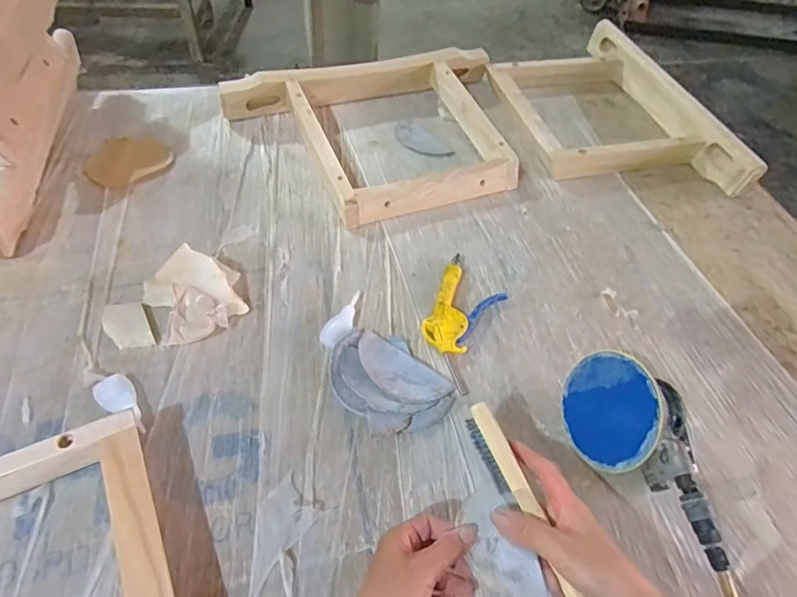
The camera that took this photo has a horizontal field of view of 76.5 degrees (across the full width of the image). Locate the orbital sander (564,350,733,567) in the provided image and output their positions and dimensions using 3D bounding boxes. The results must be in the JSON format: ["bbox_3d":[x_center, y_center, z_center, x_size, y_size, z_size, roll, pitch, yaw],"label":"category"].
[{"bbox_3d":[0.255,0.149,0.497,0.108,0.101,0.212,-9,54,-12],"label":"orbital sander"}]

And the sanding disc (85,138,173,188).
[{"bbox_3d":[-0.419,-0.214,0.778,0.105,0.006,0.117,39,59,23],"label":"sanding disc"}]

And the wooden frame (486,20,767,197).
[{"bbox_3d":[0.356,-0.326,0.888,0.297,0.078,0.454,-14,55,-15],"label":"wooden frame"}]

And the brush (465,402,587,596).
[{"bbox_3d":[0.110,0.182,0.429,0.023,0.019,0.197,-17,59,-17],"label":"brush"}]

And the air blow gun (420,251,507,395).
[{"bbox_3d":[0.079,0.025,0.626,0.081,0.021,0.185,18,53,9],"label":"air blow gun"}]

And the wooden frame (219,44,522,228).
[{"bbox_3d":[-0.011,-0.269,0.811,0.470,0.072,0.315,-15,55,-16],"label":"wooden frame"}]

